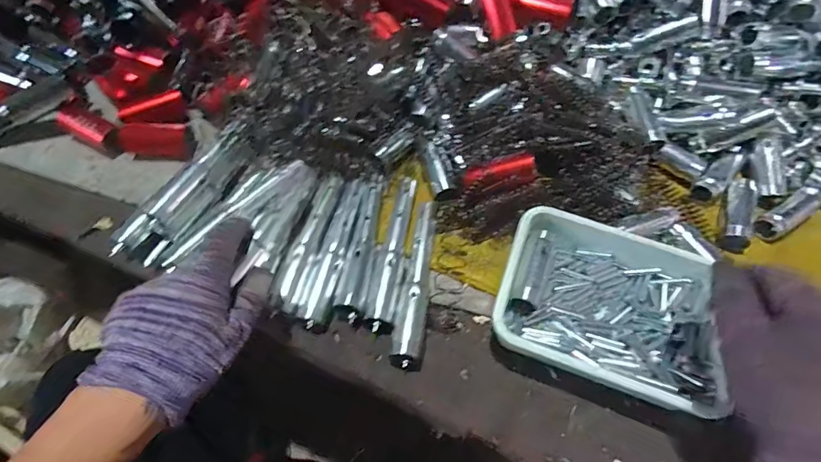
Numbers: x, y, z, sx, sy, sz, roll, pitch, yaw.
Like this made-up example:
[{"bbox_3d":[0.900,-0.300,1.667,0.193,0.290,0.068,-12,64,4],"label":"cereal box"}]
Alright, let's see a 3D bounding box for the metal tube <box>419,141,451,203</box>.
[{"bbox_3d":[0.025,-0.057,0.421,0.017,0.015,0.057,-14,64,-7],"label":"metal tube"}]

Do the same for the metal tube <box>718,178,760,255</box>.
[{"bbox_3d":[0.308,-0.018,0.410,0.024,0.018,0.077,22,65,10],"label":"metal tube"}]

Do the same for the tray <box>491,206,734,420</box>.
[{"bbox_3d":[0.160,0.056,0.351,0.172,0.040,0.140,19,64,9],"label":"tray"}]

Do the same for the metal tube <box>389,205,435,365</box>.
[{"bbox_3d":[0.005,0.041,0.371,0.022,0.022,0.146,8,63,3],"label":"metal tube"}]

